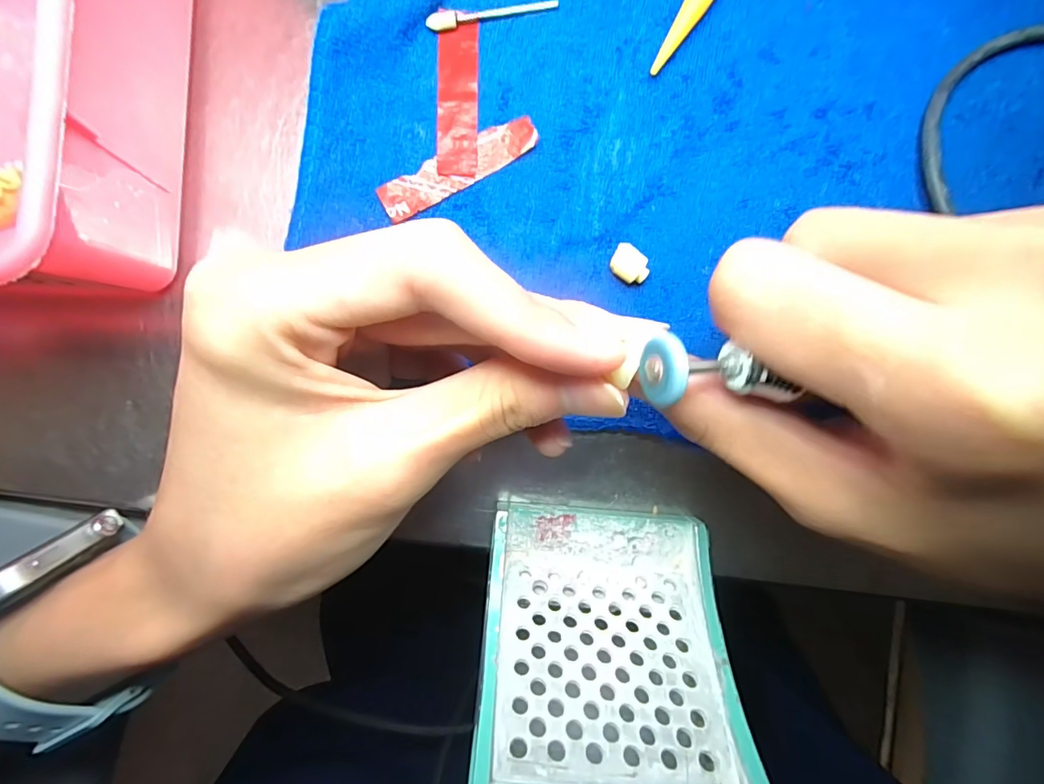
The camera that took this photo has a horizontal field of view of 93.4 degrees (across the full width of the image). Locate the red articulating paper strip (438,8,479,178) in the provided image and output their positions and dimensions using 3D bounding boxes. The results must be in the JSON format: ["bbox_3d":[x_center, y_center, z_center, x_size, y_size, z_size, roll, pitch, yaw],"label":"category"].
[{"bbox_3d":[-0.022,-0.104,0.172,0.014,0.004,0.056,0,89,-2],"label":"red articulating paper strip"}]

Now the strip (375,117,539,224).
[{"bbox_3d":[-0.022,-0.079,0.172,0.058,0.005,0.014,-29,92,-2],"label":"strip"}]

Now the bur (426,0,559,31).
[{"bbox_3d":[-0.010,-0.133,0.172,0.046,0.004,0.005,-12,89,-2],"label":"bur"}]

